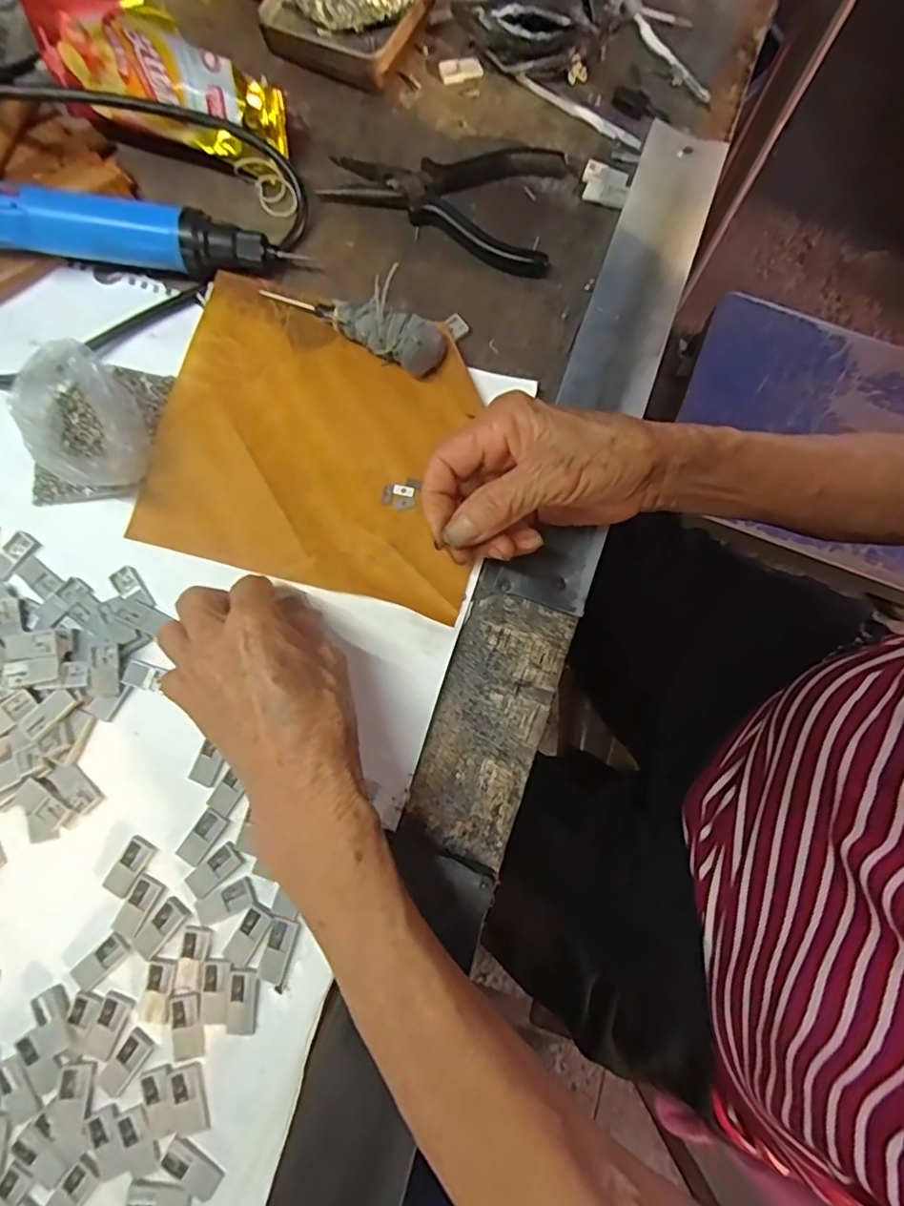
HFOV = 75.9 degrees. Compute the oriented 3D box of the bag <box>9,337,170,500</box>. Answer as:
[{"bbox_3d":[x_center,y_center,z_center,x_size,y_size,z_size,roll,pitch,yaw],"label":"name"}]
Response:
[{"bbox_3d":[-0.204,-0.101,0.324,0.068,0.041,0.082,2,78,0],"label":"bag"}]

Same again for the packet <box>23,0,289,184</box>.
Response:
[{"bbox_3d":[-0.174,-0.312,0.332,0.160,0.062,0.049,20,77,-18],"label":"packet"}]

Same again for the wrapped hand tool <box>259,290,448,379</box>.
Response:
[{"bbox_3d":[-0.061,-0.164,0.344,0.116,0.029,0.028,19,78,4],"label":"wrapped hand tool"}]

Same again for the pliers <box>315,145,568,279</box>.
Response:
[{"bbox_3d":[0.003,-0.274,0.376,0.156,0.013,0.087,26,79,5],"label":"pliers"}]

